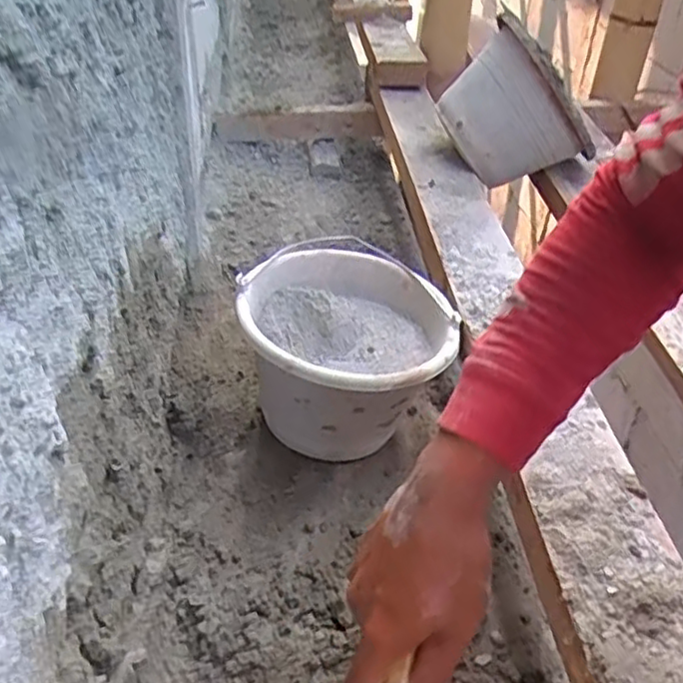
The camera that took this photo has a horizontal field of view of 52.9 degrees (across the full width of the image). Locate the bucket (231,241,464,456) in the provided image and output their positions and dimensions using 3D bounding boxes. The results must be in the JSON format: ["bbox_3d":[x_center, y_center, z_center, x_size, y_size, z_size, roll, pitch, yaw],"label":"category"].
[{"bbox_3d":[0.009,0.005,0.789,0.231,0.153,0.251,2,37,-2],"label":"bucket"}]

